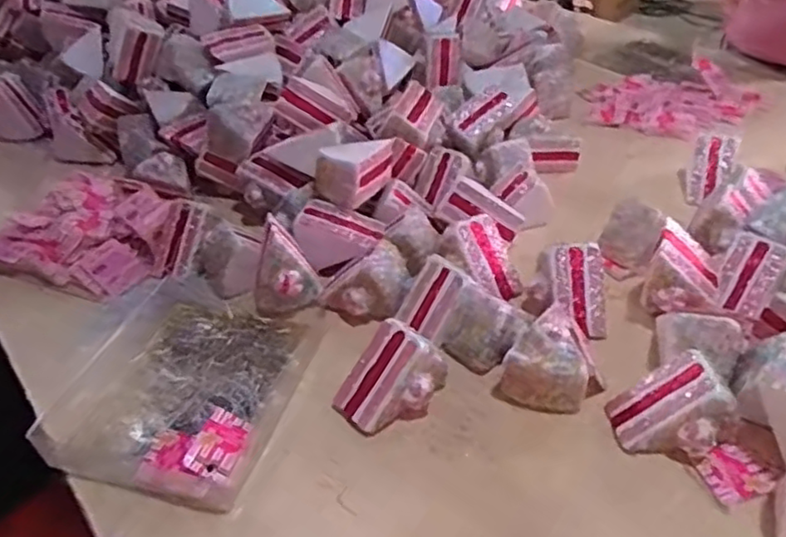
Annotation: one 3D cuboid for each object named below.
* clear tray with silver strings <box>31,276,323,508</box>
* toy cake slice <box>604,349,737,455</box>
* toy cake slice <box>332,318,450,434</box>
[{"bbox_3d":[-0.176,0.091,0.577,0.185,0.034,0.223,7,39,14],"label":"clear tray with silver strings"},{"bbox_3d":[0.213,0.107,0.508,0.076,0.061,0.068,-12,39,-10],"label":"toy cake slice"},{"bbox_3d":[0.000,0.089,0.546,0.084,0.066,0.058,-33,46,-32],"label":"toy cake slice"}]

